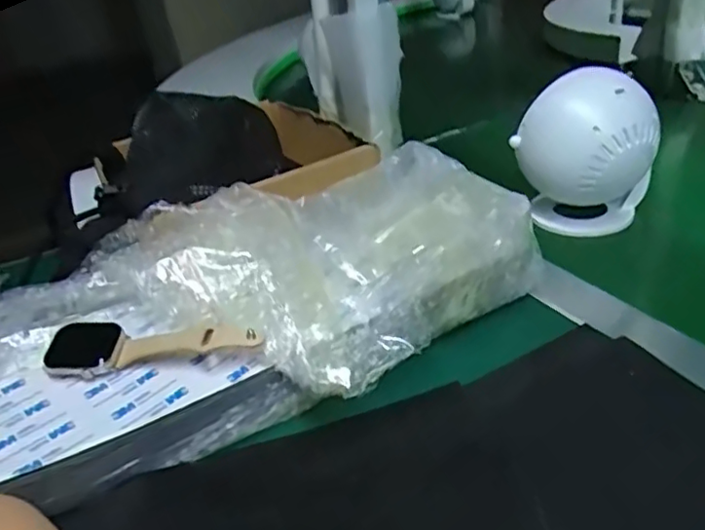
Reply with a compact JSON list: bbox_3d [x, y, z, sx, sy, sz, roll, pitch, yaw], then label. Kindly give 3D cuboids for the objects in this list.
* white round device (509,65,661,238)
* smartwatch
[{"bbox_3d":[0.192,-0.088,0.495,0.079,0.135,0.086,-29,36,-32],"label":"white round device"},{"bbox_3d":[-0.114,0.049,0.348,0.126,0.019,0.032,-2,30,11],"label":"smartwatch"}]

